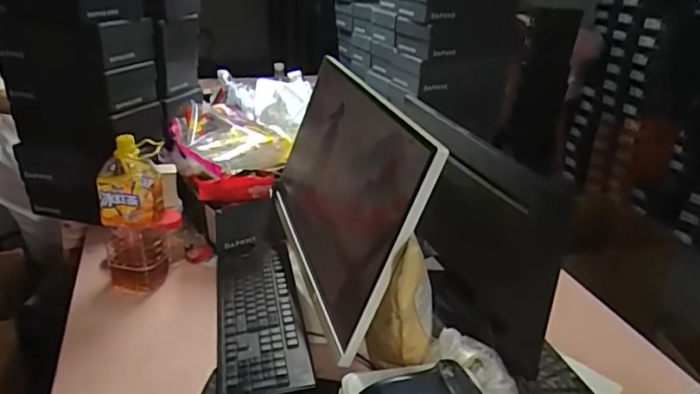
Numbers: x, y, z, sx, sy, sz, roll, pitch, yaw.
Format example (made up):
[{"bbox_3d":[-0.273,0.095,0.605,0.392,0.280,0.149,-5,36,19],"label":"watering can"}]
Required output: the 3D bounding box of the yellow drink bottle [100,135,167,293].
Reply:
[{"bbox_3d":[-0.385,-0.020,0.990,0.118,0.158,0.081,-10,27,-24],"label":"yellow drink bottle"}]

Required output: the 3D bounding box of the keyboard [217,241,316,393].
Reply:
[{"bbox_3d":[-0.168,0.204,1.020,0.147,0.031,0.441,-3,25,-12],"label":"keyboard"}]

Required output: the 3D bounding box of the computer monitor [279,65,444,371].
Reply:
[{"bbox_3d":[-0.014,-0.017,1.007,0.066,0.375,0.614,12,21,-19],"label":"computer monitor"}]

